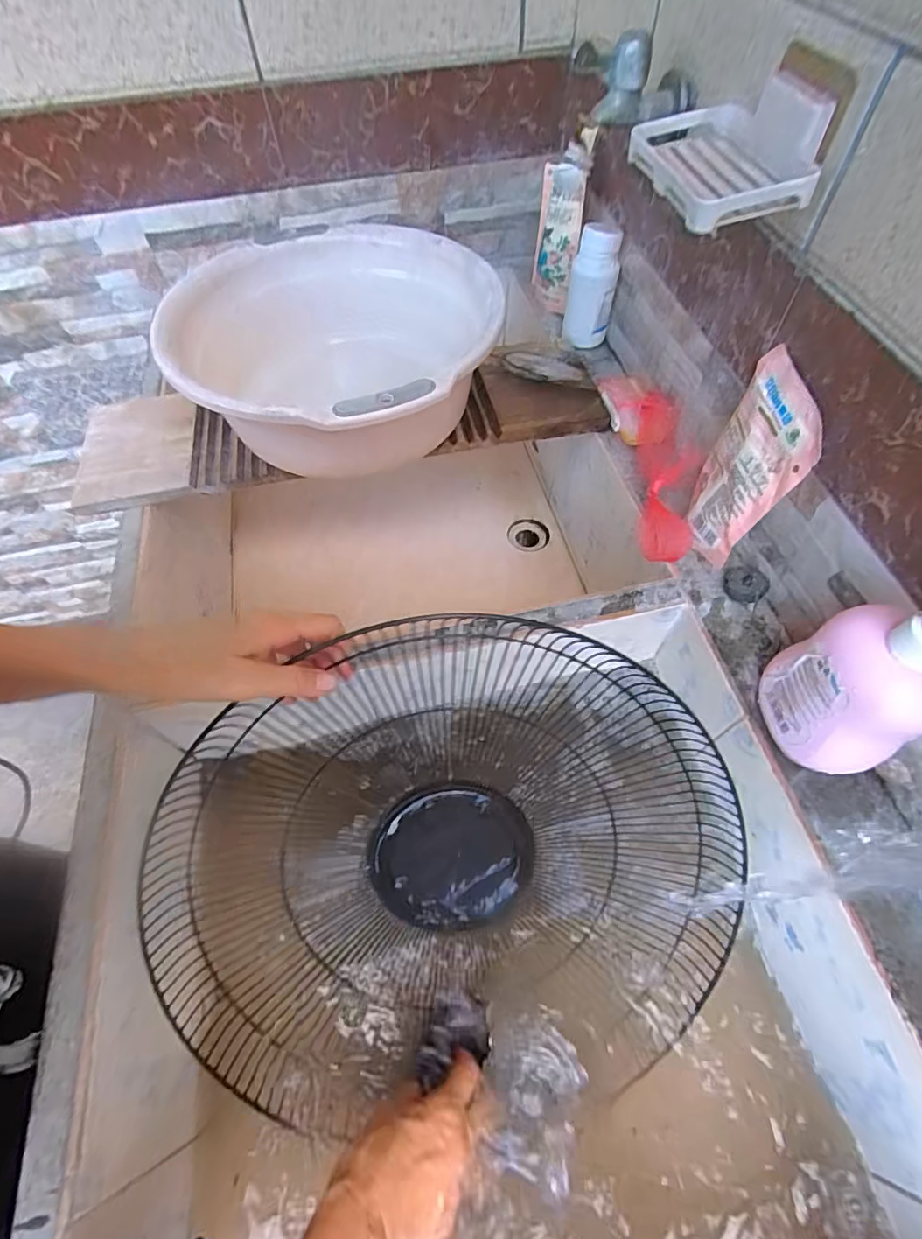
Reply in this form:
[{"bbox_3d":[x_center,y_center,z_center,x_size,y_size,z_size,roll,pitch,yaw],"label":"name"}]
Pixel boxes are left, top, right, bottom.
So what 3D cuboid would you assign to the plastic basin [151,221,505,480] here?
[{"bbox_3d":[-0.114,-0.262,0.542,0.296,0.144,0.315,0,62,0],"label":"plastic basin"}]

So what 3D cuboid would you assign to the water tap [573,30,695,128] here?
[{"bbox_3d":[0.133,-0.420,0.418,0.093,0.058,0.048,1,62,1],"label":"water tap"}]

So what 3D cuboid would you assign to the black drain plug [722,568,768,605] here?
[{"bbox_3d":[0.250,-0.032,0.465,0.030,0.011,0.035,-25,64,-13],"label":"black drain plug"}]

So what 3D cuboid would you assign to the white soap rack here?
[{"bbox_3d":[0.170,-0.312,0.347,0.086,0.054,0.128,-14,63,-7],"label":"white soap rack"}]

